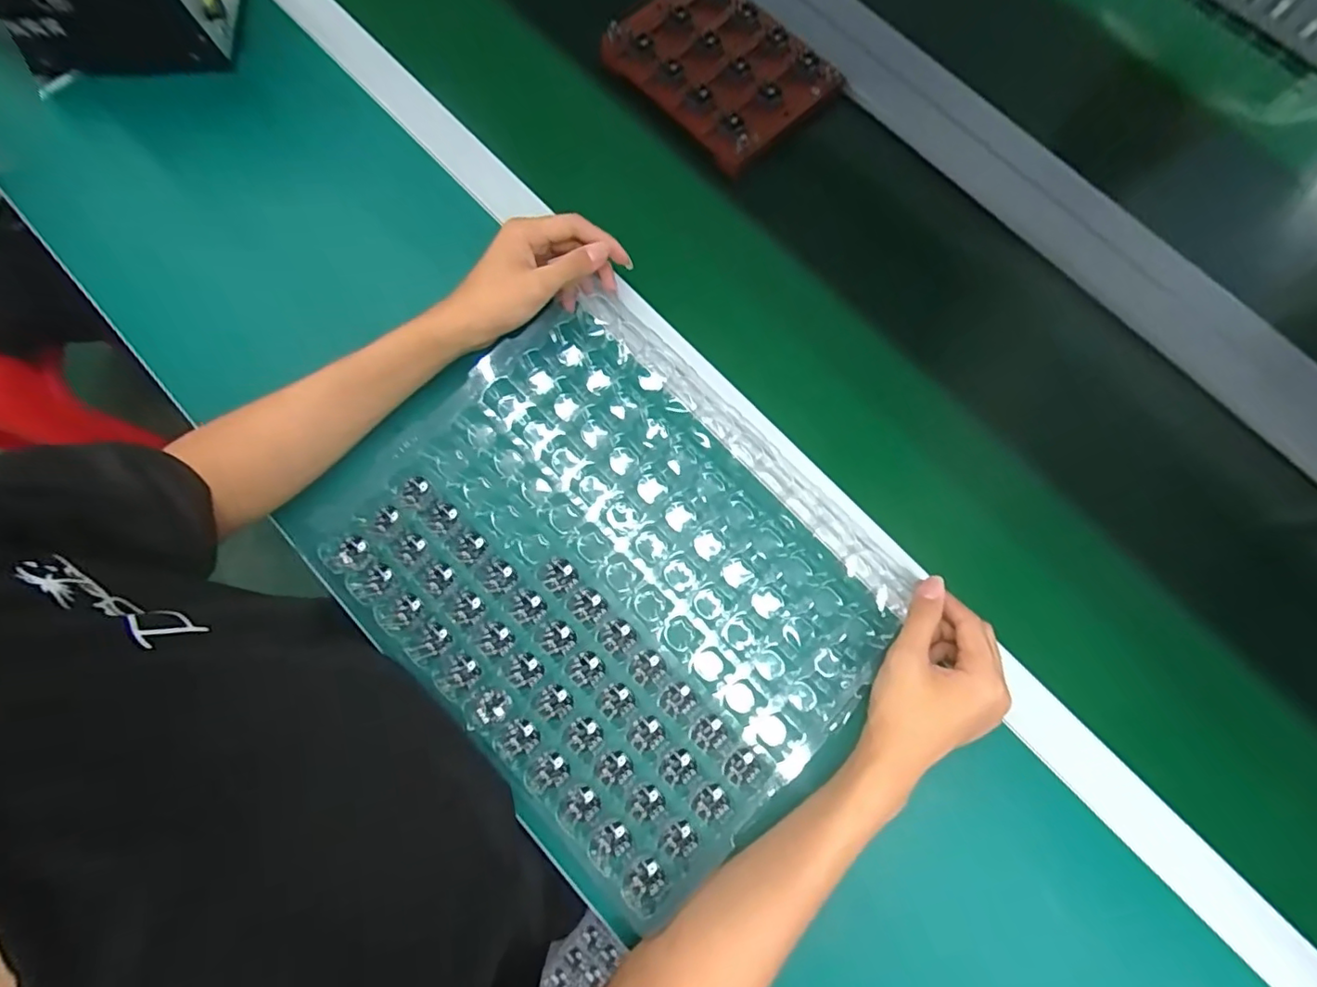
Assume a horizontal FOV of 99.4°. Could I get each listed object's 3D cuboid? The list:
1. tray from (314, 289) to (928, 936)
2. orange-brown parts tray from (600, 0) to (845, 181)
[{"bbox_3d":[-0.032,0.056,0.412,0.380,0.045,0.307,44,82,10],"label":"tray"},{"bbox_3d":[0.058,-0.417,0.548,0.142,0.040,0.196,-42,81,-10],"label":"orange-brown parts tray"}]

